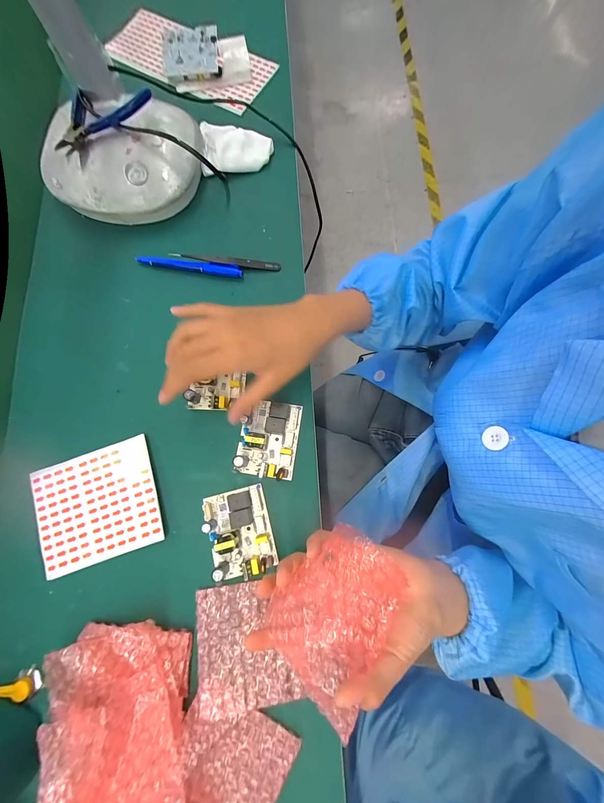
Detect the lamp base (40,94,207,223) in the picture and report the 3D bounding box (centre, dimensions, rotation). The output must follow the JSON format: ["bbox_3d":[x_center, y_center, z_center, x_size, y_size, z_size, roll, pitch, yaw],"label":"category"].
[{"bbox_3d":[-0.213,-0.299,0.362,0.171,0.062,0.145,10,79,4],"label":"lamp base"}]

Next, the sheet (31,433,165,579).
[{"bbox_3d":[-0.212,0.107,0.296,0.123,0.008,0.108,-19,78,-1],"label":"sheet"}]

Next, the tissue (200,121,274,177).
[{"bbox_3d":[-0.086,-0.333,0.378,0.091,0.030,0.059,-3,78,2],"label":"tissue"}]

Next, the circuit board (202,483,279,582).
[{"bbox_3d":[-0.063,0.129,0.282,0.061,0.022,0.079,-15,78,-1],"label":"circuit board"}]

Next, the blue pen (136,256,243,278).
[{"bbox_3d":[-0.138,-0.165,0.354,0.130,0.014,0.014,6,79,4],"label":"blue pen"}]

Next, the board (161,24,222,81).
[{"bbox_3d":[-0.156,-0.490,0.404,0.081,0.014,0.064,1,98,9],"label":"board"}]

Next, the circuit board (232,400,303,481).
[{"bbox_3d":[-0.035,0.038,0.302,0.060,0.028,0.080,8,79,4],"label":"circuit board"}]

